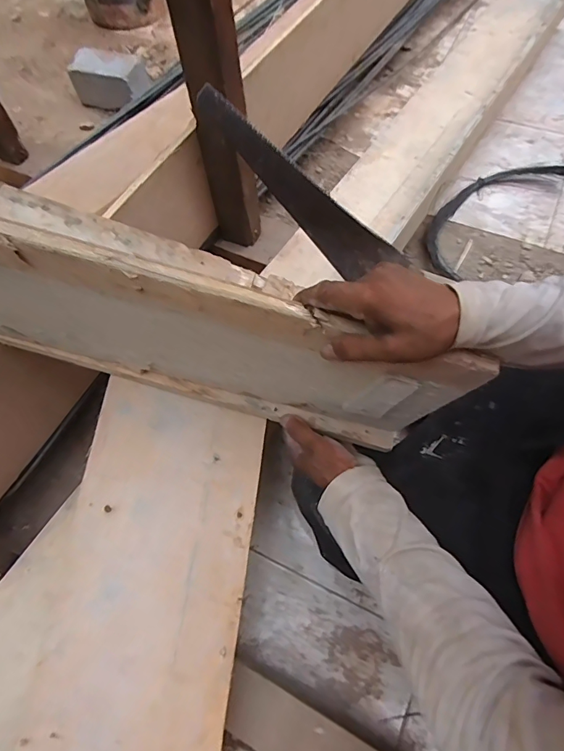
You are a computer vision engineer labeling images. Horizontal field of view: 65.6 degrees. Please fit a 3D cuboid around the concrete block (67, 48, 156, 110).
[{"bbox_3d":[-0.467,-0.816,1.211,0.228,0.103,0.106,19,65,12],"label":"concrete block"}]

